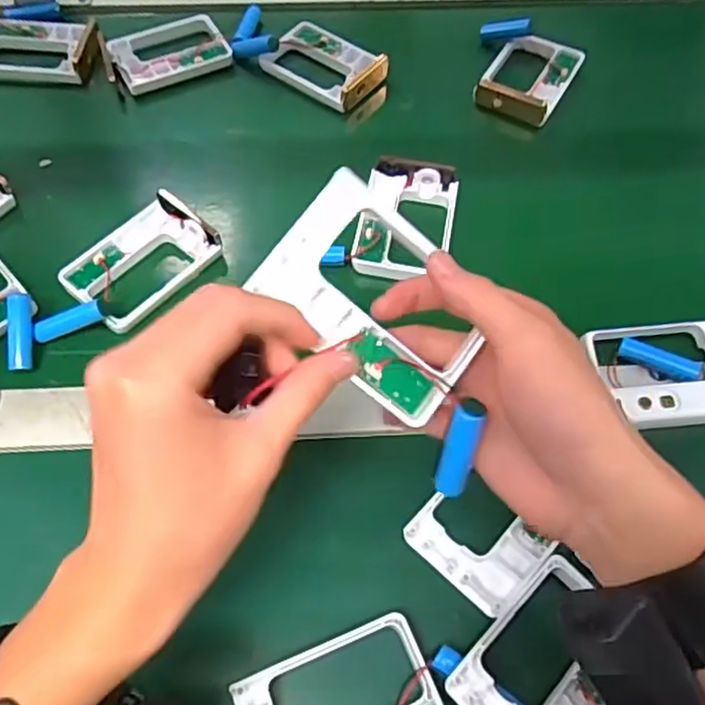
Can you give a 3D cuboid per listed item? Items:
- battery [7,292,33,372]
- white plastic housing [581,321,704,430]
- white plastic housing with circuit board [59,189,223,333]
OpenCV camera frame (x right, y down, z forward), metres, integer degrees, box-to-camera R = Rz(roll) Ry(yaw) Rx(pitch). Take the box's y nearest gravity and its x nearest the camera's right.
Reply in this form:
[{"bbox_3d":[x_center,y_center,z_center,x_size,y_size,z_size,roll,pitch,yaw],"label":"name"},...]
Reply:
[{"bbox_3d":[-0.215,-0.013,0.426,0.015,0.014,0.050,-4,82,2],"label":"battery"},{"bbox_3d":[0.207,0.012,0.418,0.107,0.018,0.071,-7,62,0],"label":"white plastic housing"},{"bbox_3d":[-0.148,-0.064,0.468,0.071,0.024,0.098,37,70,20],"label":"white plastic housing with circuit board"}]

